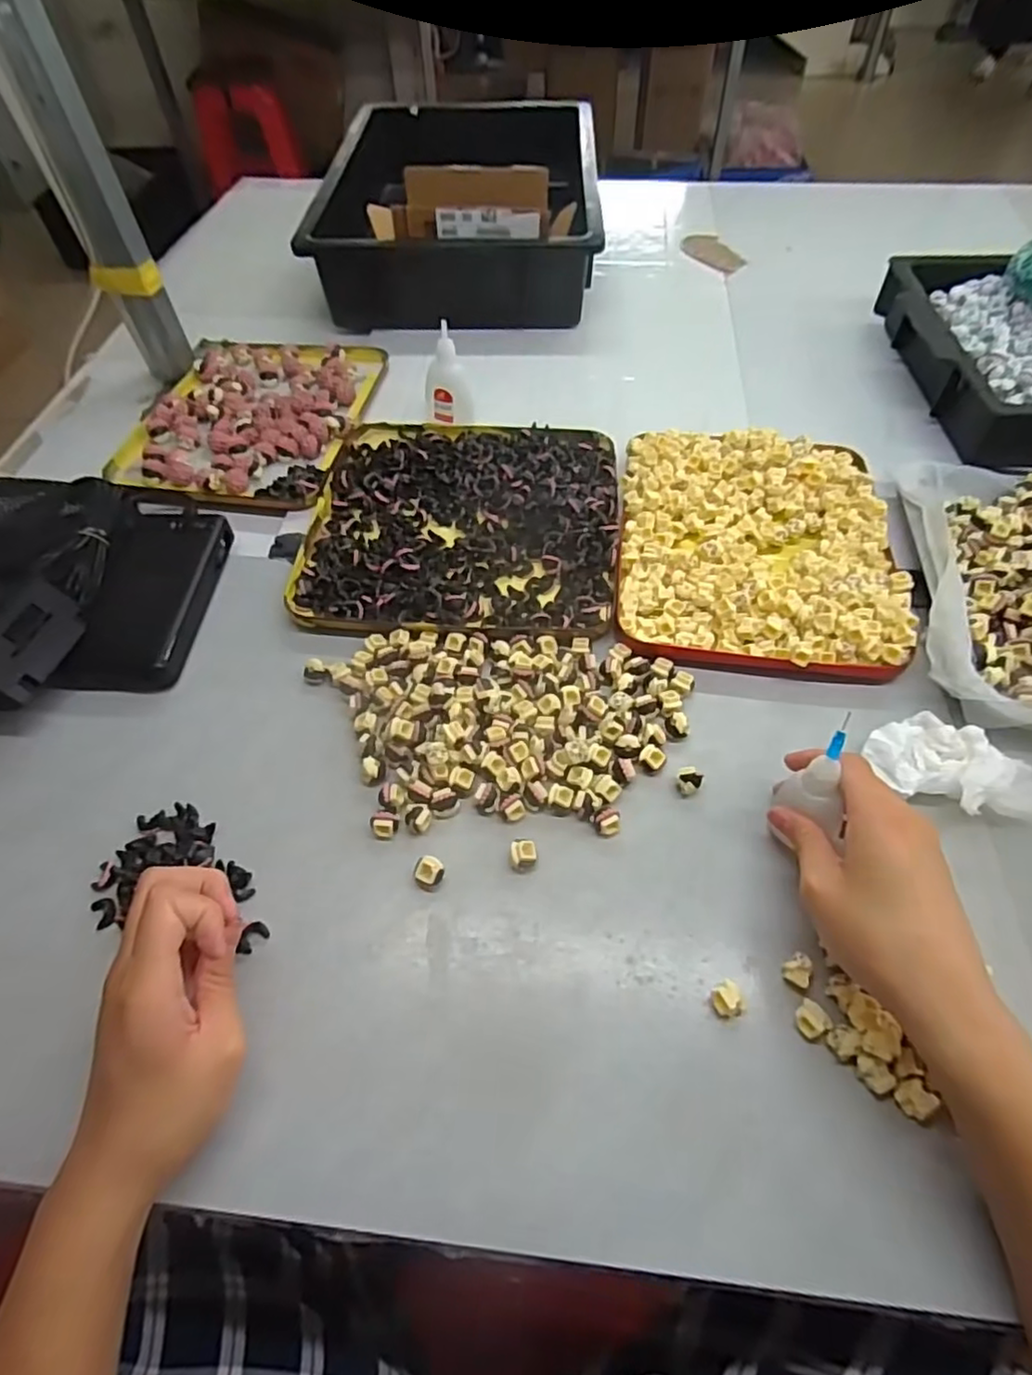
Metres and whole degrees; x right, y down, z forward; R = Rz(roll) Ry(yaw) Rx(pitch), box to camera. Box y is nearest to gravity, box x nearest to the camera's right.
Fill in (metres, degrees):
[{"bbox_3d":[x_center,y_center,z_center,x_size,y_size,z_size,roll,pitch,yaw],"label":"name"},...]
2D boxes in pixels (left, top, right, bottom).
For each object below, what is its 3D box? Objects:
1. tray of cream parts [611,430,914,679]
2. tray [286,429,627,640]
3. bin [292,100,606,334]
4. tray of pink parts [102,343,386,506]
[{"bbox_3d":[0.182,-0.115,0.499,0.197,0.033,0.241,5,55,8],"label":"tray of cream parts"},{"bbox_3d":[-0.041,-0.142,0.523,0.239,0.017,0.241,2,54,5],"label":"tray"},{"bbox_3d":[-0.058,-0.588,0.796,0.297,0.124,0.418,0,54,4],"label":"bin"},{"bbox_3d":[-0.251,-0.264,0.626,0.205,0.020,0.254,5,55,7],"label":"tray of pink parts"}]

